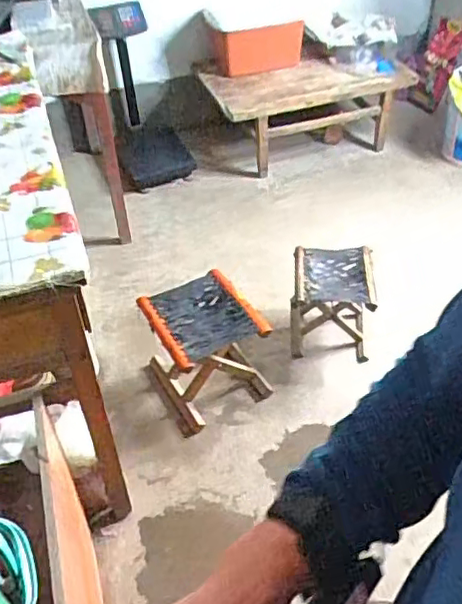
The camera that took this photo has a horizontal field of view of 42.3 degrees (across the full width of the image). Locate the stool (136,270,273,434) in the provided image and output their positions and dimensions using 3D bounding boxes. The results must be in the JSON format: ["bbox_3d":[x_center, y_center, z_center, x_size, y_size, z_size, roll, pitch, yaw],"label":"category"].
[{"bbox_3d":[-0.085,0.143,1.800,0.312,0.295,0.296,-22,46,-19],"label":"stool"}]

